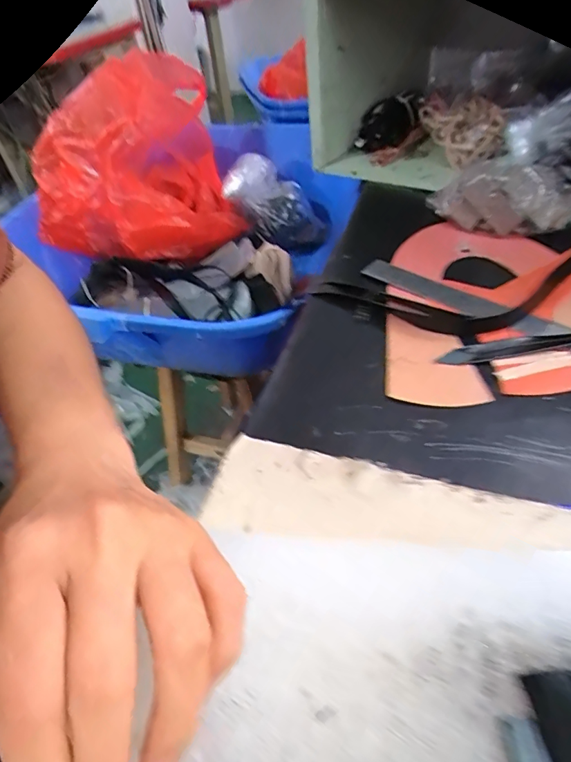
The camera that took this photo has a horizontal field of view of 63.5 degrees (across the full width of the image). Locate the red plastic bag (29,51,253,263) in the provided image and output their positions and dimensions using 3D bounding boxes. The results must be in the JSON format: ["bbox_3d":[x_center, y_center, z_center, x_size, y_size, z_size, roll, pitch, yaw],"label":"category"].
[{"bbox_3d":[-0.247,-0.347,0.745,0.288,0.238,0.289,-20,45,-12],"label":"red plastic bag"}]

